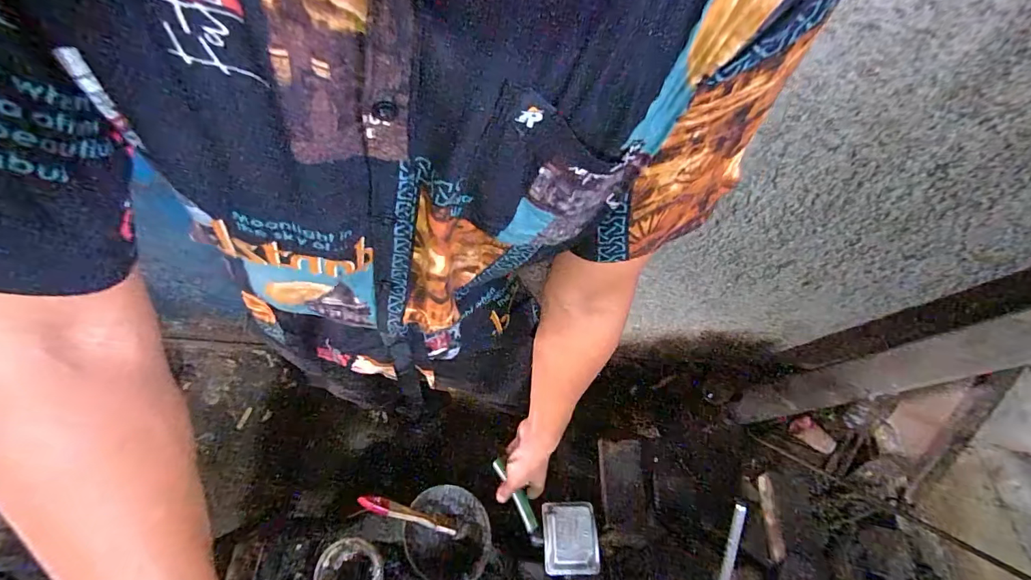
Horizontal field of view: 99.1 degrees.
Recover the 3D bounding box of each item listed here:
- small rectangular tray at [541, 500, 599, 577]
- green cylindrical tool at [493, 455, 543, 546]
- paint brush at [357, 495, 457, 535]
[{"bbox_3d":[0.074,0.336,0.596,0.072,0.027,0.087,-2,69,0],"label":"small rectangular tray"},{"bbox_3d":[0.003,0.300,0.628,0.022,0.013,0.126,-30,63,-10],"label":"green cylindrical tool"},{"bbox_3d":[-0.144,0.303,0.594,0.141,0.020,0.020,31,68,-24],"label":"paint brush"}]

